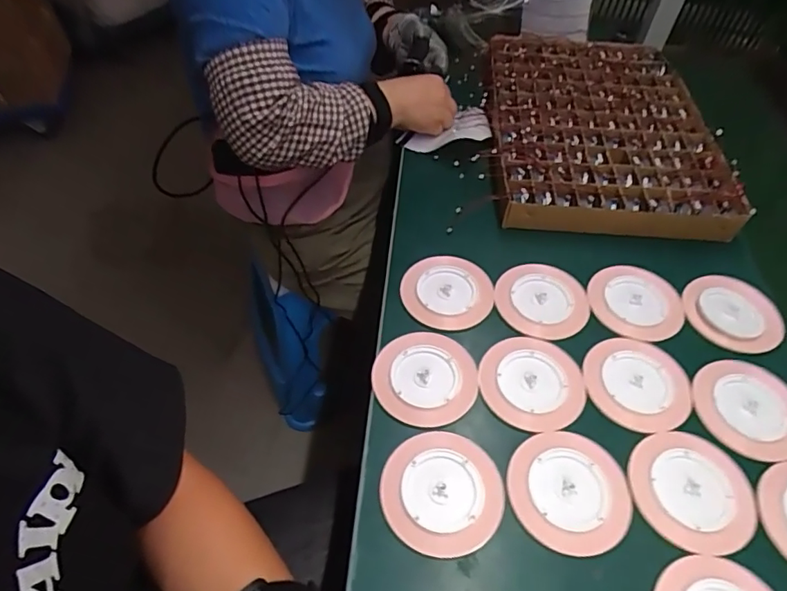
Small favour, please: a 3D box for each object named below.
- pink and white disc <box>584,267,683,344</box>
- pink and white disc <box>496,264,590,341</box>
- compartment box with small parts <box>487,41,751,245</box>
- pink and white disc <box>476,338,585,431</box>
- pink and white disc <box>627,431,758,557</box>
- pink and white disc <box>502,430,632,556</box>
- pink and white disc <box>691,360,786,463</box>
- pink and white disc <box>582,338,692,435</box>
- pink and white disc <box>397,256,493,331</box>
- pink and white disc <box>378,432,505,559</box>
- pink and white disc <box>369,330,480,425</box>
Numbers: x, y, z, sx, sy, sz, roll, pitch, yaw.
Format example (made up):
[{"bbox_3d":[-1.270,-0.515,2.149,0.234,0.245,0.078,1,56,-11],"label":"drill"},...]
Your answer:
[{"bbox_3d":[0.268,0.006,0.565,0.104,0.007,0.096,2,53,-3],"label":"pink and white disc"},{"bbox_3d":[0.165,0.003,0.562,0.102,0.004,0.094,2,53,-3],"label":"pink and white disc"},{"bbox_3d":[0.287,-0.245,0.739,0.290,0.056,0.413,4,53,-1],"label":"compartment box with small parts"},{"bbox_3d":[0.139,0.082,0.500,0.103,0.005,0.094,2,53,-3],"label":"pink and white disc"},{"bbox_3d":[0.256,0.166,0.438,0.101,0.005,0.097,2,53,-3],"label":"pink and white disc"},{"bbox_3d":[0.150,0.165,0.437,0.102,0.008,0.096,2,53,-3],"label":"pink and white disc"},{"bbox_3d":[0.341,0.106,0.489,0.099,0.007,0.104,2,53,-3],"label":"pink and white disc"},{"bbox_3d":[0.240,0.082,0.502,0.097,0.006,0.098,2,53,-3],"label":"pink and white disc"},{"bbox_3d":[0.060,-0.005,0.568,0.098,0.011,0.096,2,53,-3],"label":"pink and white disc"},{"bbox_3d":[0.041,0.165,0.433,0.099,0.005,0.098,2,53,-3],"label":"pink and white disc"},{"bbox_3d":[0.031,0.079,0.502,0.099,0.009,0.098,2,53,-3],"label":"pink and white disc"}]

